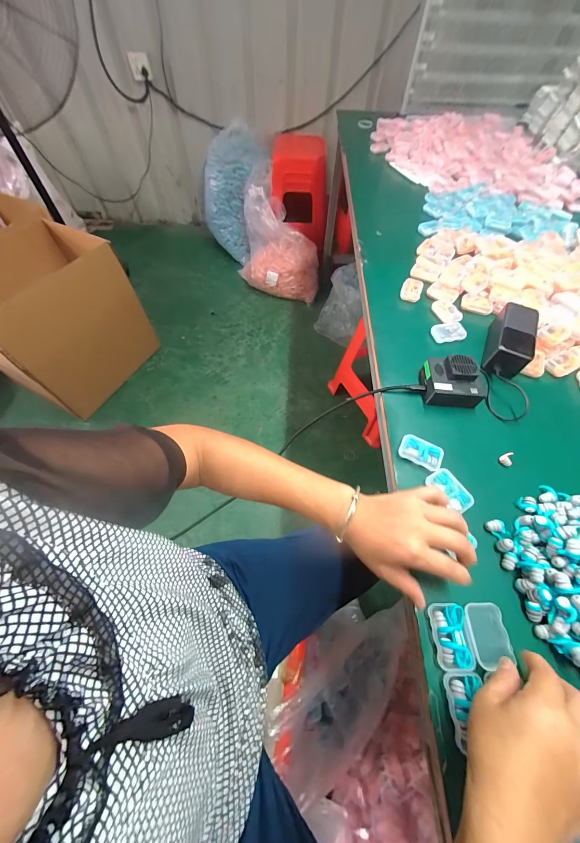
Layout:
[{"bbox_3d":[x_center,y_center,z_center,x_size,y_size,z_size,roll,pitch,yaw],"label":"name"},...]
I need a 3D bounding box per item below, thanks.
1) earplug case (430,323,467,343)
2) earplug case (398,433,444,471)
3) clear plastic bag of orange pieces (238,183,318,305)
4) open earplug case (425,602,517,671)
[{"bbox_3d":[0.286,-0.160,0.524,0.058,0.011,0.039,-9,60,-7],"label":"earplug case"},{"bbox_3d":[0.179,0.043,0.399,0.056,0.018,0.035,26,62,12],"label":"earplug case"},{"bbox_3d":[-0.057,-0.964,1.621,0.452,0.398,0.423,5,59,1],"label":"clear plastic bag of orange pieces"},{"bbox_3d":[0.183,0.217,0.294,0.075,0.013,0.055,1,60,-1],"label":"open earplug case"}]

